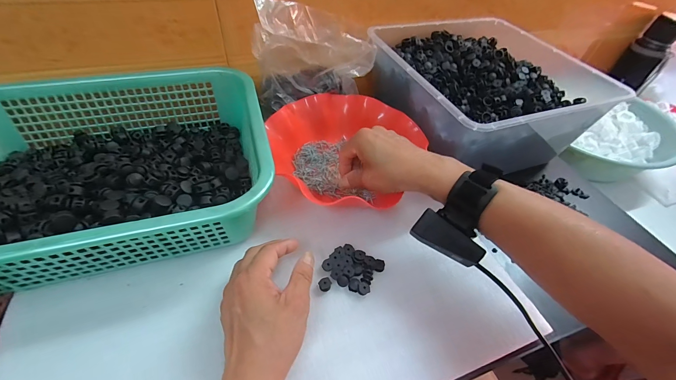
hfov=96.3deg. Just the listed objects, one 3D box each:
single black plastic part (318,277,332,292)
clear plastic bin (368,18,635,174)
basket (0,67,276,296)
[{"bbox_3d":[-0.014,0.105,0.337,0.014,0.005,0.014,3,49,-4],"label":"single black plastic part"},{"bbox_3d":[0.232,-0.165,0.522,0.297,0.133,0.301,-14,52,-18],"label":"clear plastic bin"},{"bbox_3d":[-0.283,-0.035,0.367,0.385,0.095,0.293,-7,50,-12],"label":"basket"}]

